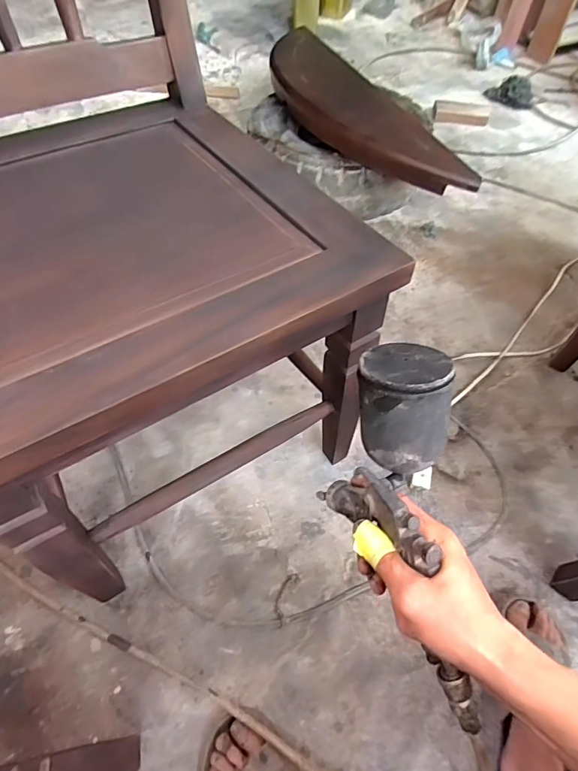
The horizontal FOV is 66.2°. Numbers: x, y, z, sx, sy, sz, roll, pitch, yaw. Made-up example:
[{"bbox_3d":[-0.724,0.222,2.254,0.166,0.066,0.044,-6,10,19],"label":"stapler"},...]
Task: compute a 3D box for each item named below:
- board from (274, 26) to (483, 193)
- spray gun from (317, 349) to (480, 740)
[{"bbox_3d":[0.158,-0.841,1.281,0.334,0.071,1.047,-16,57,-12],"label":"board"},{"bbox_3d":[0.086,0.109,0.367,0.091,0.100,0.287,-2,87,-4],"label":"spray gun"}]

